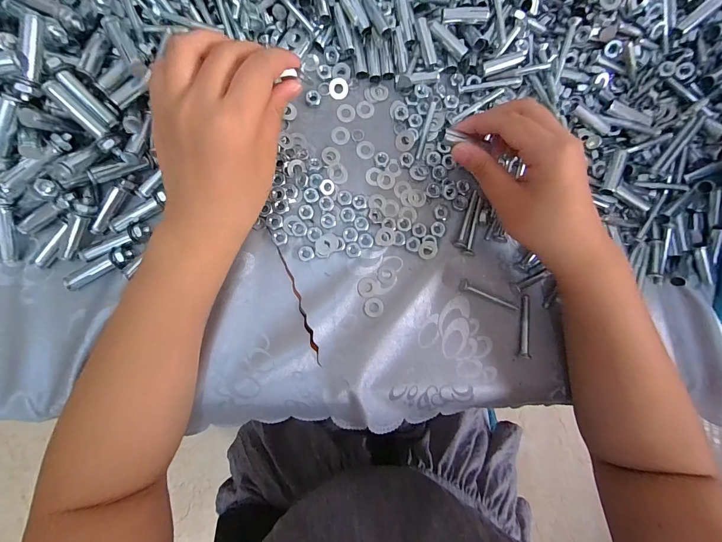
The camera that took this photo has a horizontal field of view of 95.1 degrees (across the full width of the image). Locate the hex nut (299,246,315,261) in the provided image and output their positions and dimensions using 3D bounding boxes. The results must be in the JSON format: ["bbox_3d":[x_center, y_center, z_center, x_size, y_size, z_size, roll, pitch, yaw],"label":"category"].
[{"bbox_3d":[-0.046,-0.015,0.281,0.012,0.004,0.012,-23,89,-5],"label":"hex nut"}]

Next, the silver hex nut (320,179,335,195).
[{"bbox_3d":[-0.029,-0.072,0.283,0.013,0.004,0.013,-27,111,-22],"label":"silver hex nut"}]

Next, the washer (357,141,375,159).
[{"bbox_3d":[0.004,-0.108,0.293,0.016,0.004,0.016,0,87,-4],"label":"washer"}]

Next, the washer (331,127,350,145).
[{"bbox_3d":[-0.018,-0.121,0.292,0.016,0.004,0.016,-2,87,-4],"label":"washer"}]

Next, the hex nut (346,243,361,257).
[{"bbox_3d":[-0.006,-0.018,0.285,0.013,0.004,0.013,17,86,-3],"label":"hex nut"}]

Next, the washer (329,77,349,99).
[{"bbox_3d":[-0.019,-0.162,0.292,0.017,0.005,0.017,-3,87,-4],"label":"washer"}]

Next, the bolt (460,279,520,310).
[{"bbox_3d":[0.114,0.024,0.292,0.057,0.008,0.010,27,86,-2],"label":"bolt"}]

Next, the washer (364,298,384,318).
[{"bbox_3d":[0.011,0.031,0.283,0.016,0.004,0.016,0,87,-4],"label":"washer"}]

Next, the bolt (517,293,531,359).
[{"bbox_3d":[0.146,0.049,0.293,0.007,0.009,0.055,6,87,-4],"label":"bolt"}]

